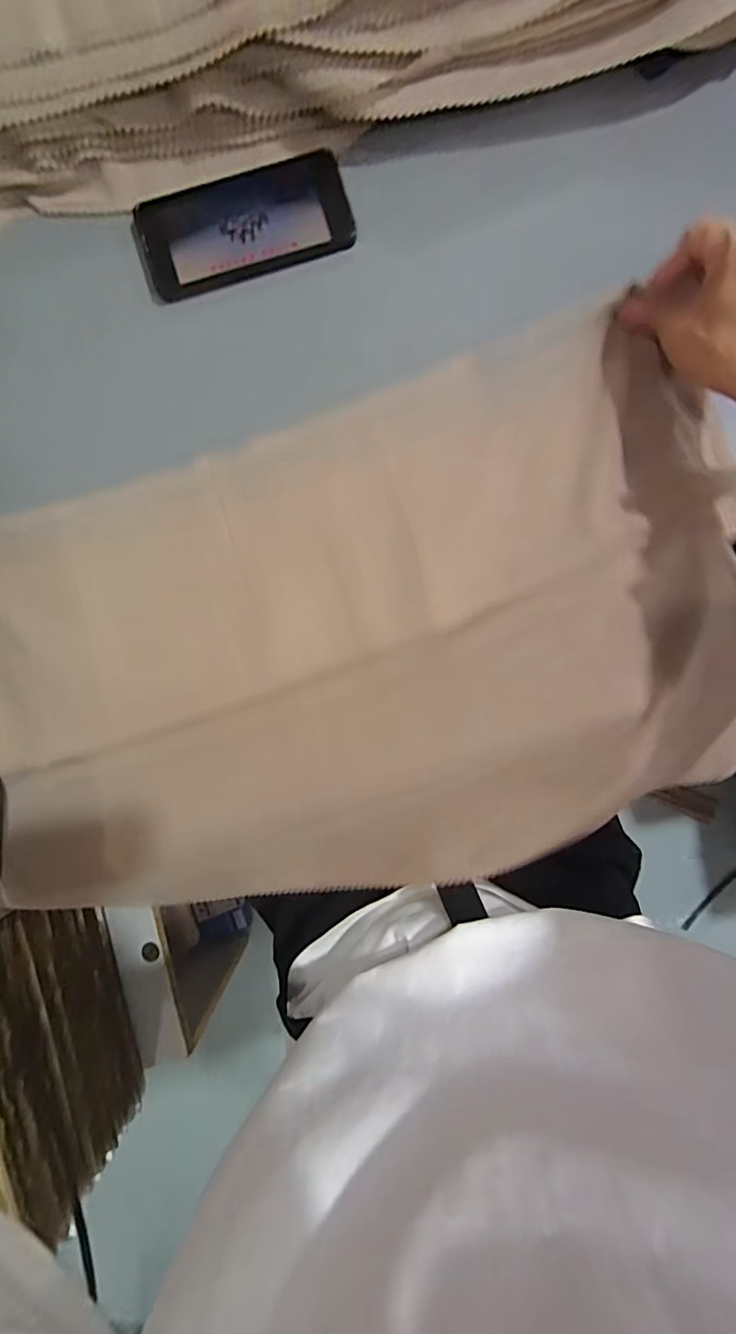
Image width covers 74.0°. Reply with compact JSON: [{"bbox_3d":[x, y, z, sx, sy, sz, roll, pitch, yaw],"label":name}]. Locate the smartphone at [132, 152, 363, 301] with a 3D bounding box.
[{"bbox_3d":[-0.099,-0.357,0.391,0.164,0.012,0.087,-16,88,0],"label":"smartphone"}]

